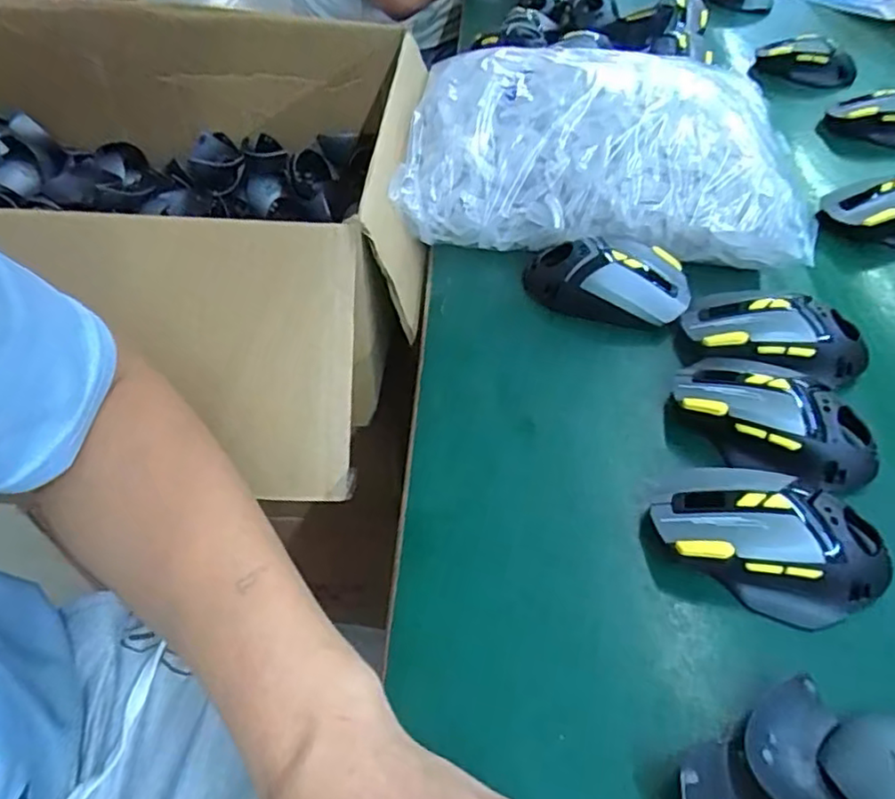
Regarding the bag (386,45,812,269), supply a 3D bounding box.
[{"bbox_3d":[0.123,-0.209,0.528,0.303,0.096,0.217,6,50,5],"label":"bag"}]

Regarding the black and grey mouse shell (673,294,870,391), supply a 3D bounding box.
[{"bbox_3d":[0.222,-0.044,0.423,0.121,0.041,0.069,8,50,6],"label":"black and grey mouse shell"}]

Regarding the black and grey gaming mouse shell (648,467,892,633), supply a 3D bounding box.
[{"bbox_3d":[0.168,0.073,0.325,0.114,0.041,0.064,18,51,14],"label":"black and grey gaming mouse shell"}]

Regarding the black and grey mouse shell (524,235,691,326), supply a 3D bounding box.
[{"bbox_3d":[0.118,-0.090,0.465,0.116,0.043,0.061,18,52,15],"label":"black and grey mouse shell"}]

